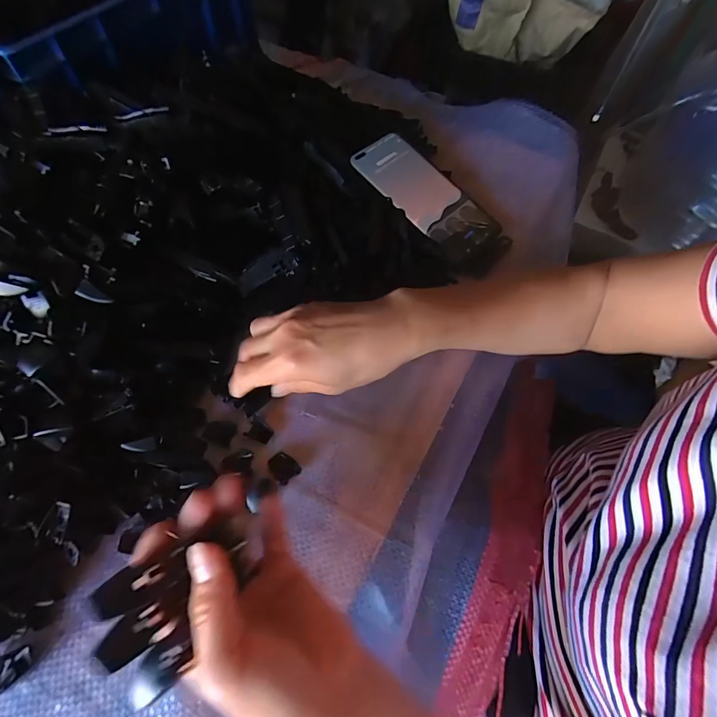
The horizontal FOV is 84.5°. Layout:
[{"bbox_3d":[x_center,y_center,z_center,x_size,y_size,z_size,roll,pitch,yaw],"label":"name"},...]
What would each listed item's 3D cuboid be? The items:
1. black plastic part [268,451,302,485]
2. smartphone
[{"bbox_3d":[-0.057,0.081,0.297,0.019,0.008,0.024,-40,68,-20],"label":"black plastic part"},{"bbox_3d":[0.068,-0.171,0.404,0.079,0.006,0.149,-40,81,-23],"label":"smartphone"}]

